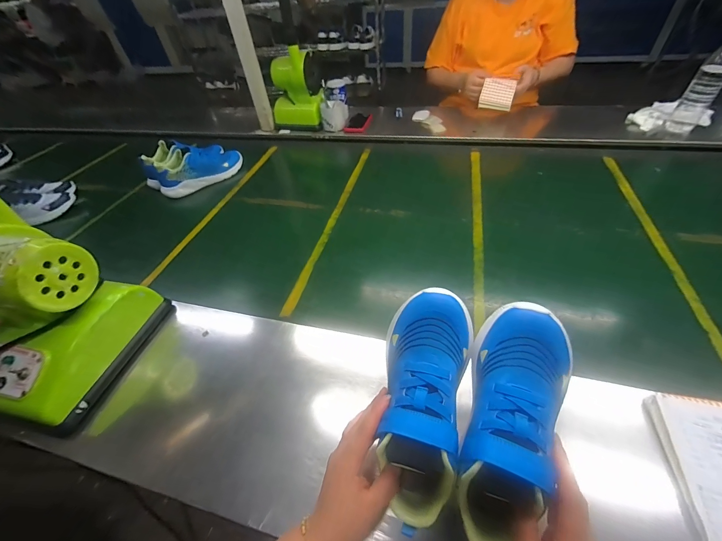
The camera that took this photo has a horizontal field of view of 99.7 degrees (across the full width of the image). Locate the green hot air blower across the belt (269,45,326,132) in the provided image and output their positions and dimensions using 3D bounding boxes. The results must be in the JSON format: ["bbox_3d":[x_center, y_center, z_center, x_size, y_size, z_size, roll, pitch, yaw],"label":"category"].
[{"bbox_3d":[-0.225,-0.626,1.061,0.188,0.219,0.107,1,48,8],"label":"green hot air blower across the belt"}]

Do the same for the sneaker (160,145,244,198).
[{"bbox_3d":[-0.499,-0.326,0.944,0.260,0.094,0.084,-37,53,-24],"label":"sneaker"}]

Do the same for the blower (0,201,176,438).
[{"bbox_3d":[-0.489,-0.025,0.354,0.169,0.484,0.226,7,49,13],"label":"blower"}]

